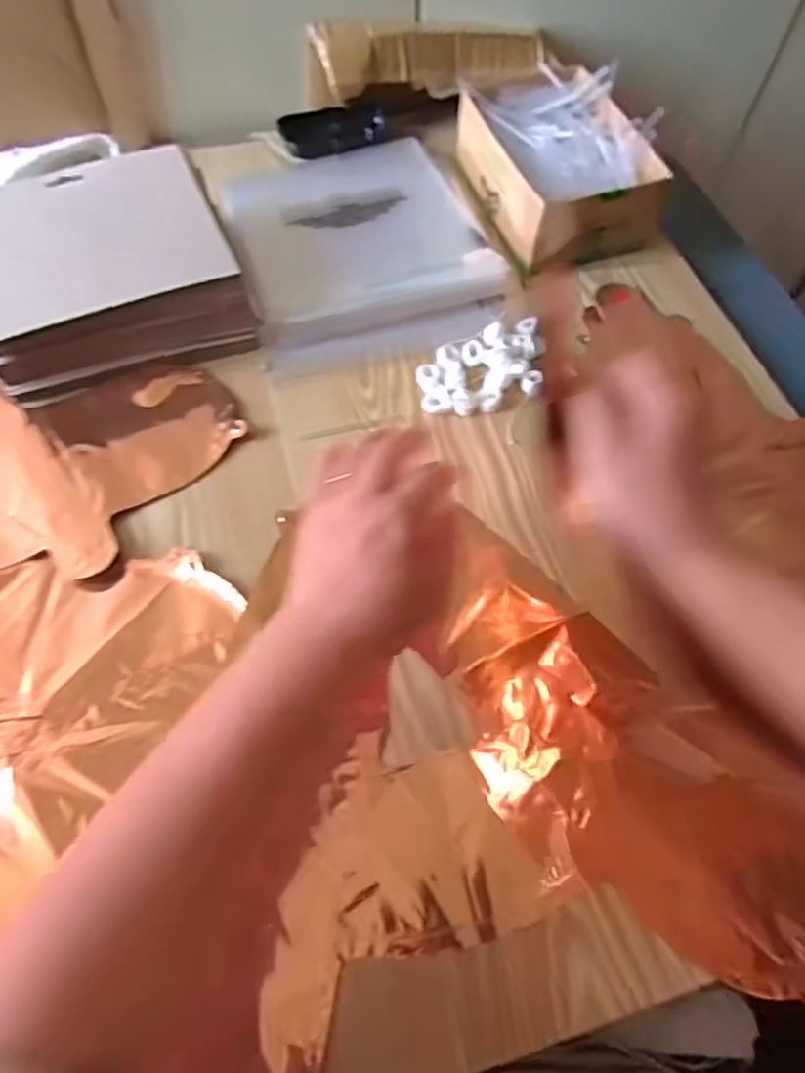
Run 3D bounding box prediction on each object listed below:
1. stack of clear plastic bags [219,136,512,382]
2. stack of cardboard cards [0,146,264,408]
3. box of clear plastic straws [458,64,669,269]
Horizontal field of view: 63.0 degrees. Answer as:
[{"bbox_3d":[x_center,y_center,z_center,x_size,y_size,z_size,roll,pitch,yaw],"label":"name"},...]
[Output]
[{"bbox_3d":[-0.036,-0.272,0.602,0.226,0.020,0.274,-14,62,-10],"label":"stack of clear plastic bags"},{"bbox_3d":[-0.242,-0.218,0.533,0.203,0.073,0.186,-17,63,-11],"label":"stack of cardboard cards"},{"bbox_3d":[0.142,-0.346,0.609,0.141,0.072,0.207,-13,62,-9],"label":"box of clear plastic straws"}]

